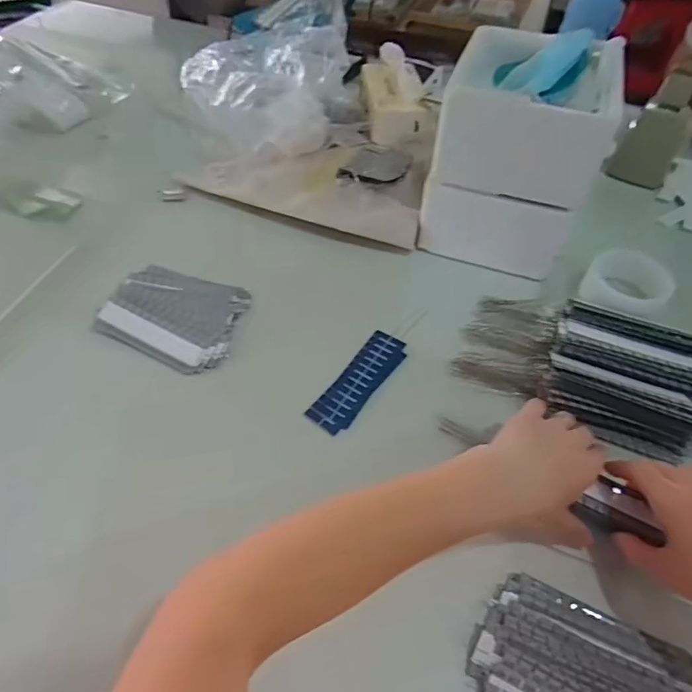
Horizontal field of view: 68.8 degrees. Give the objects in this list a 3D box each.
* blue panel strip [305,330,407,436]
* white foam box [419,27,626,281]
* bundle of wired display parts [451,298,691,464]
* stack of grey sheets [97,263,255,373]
[{"bbox_3d":[0.016,0.034,0.518,0.043,0.008,0.133,28,56,20],"label":"blue panel strip"},{"bbox_3d":[0.199,-0.220,0.603,0.168,0.209,0.157,19,54,14],"label":"white foam box"},{"bbox_3d":[0.269,0.021,0.511,0.287,0.056,0.152,22,55,16],"label":"bundle of wired display parts"},{"bbox_3d":[-0.188,-0.036,0.557,0.146,0.017,0.118,16,53,12],"label":"stack of grey sheets"}]

